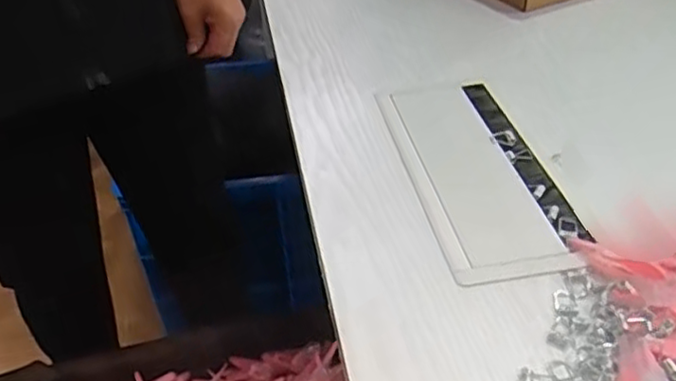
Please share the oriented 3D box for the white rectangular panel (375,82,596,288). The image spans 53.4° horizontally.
[{"bbox_3d":[0.122,-0.025,0.610,0.121,0.007,0.282,-9,38,-6],"label":"white rectangular panel"}]

